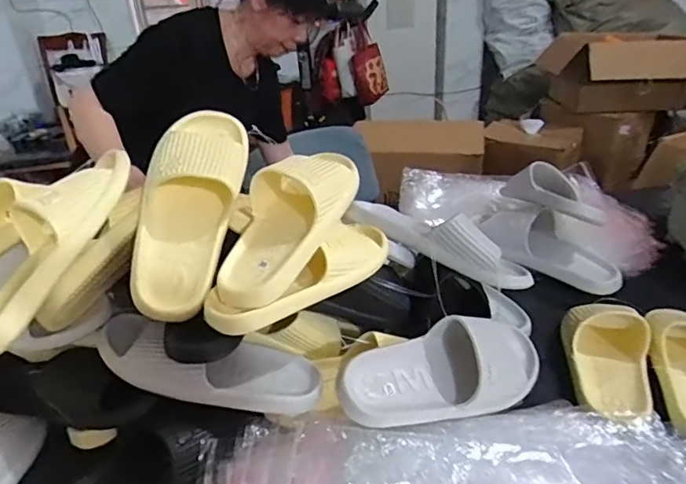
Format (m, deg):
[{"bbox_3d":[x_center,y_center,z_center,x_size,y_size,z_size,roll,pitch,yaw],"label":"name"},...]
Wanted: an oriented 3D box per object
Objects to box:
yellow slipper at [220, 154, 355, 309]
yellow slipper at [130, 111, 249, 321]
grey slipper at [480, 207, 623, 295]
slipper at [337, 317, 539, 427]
[{"bbox_3d":[-0.071,-0.029,0.589,0.108,0.090,0.223,32,43,1],"label":"yellow slipper"},{"bbox_3d":[-0.172,-0.042,0.575,0.094,0.075,0.250,5,72,14],"label":"yellow slipper"},{"bbox_3d":[0.354,0.006,0.874,0.091,0.073,0.243,-26,48,-36],"label":"grey slipper"},{"bbox_3d":[0.124,0.141,0.580,0.260,0.064,0.109,-9,57,-19],"label":"slipper"}]

